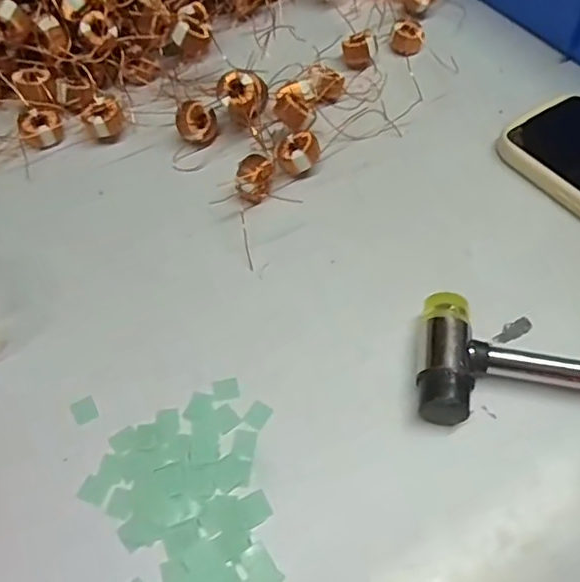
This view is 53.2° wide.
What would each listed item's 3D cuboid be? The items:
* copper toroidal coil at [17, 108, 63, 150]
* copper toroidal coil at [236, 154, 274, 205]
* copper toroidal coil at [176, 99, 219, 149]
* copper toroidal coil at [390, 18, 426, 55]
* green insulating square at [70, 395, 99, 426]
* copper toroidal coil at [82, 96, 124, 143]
[{"bbox_3d":[-0.158,-0.103,0.371,0.024,0.017,0.019,-9,56,-7],"label":"copper toroidal coil"},{"bbox_3d":[-0.020,-0.063,0.330,0.019,0.020,0.022,5,55,3],"label":"copper toroidal coil"},{"bbox_3d":[-0.057,-0.103,0.358,0.025,0.028,0.009,-38,24,-18],"label":"copper toroidal coil"},{"bbox_3d":[0.087,-0.188,0.429,0.023,0.019,0.016,3,55,2],"label":"copper toroidal coil"},{"bbox_3d":[-0.093,0.054,0.262,0.010,0.004,0.012,-26,59,-17],"label":"green insulating square"},{"bbox_3d":[-0.115,-0.105,0.361,0.024,0.022,0.020,-18,57,-12],"label":"copper toroidal coil"}]

